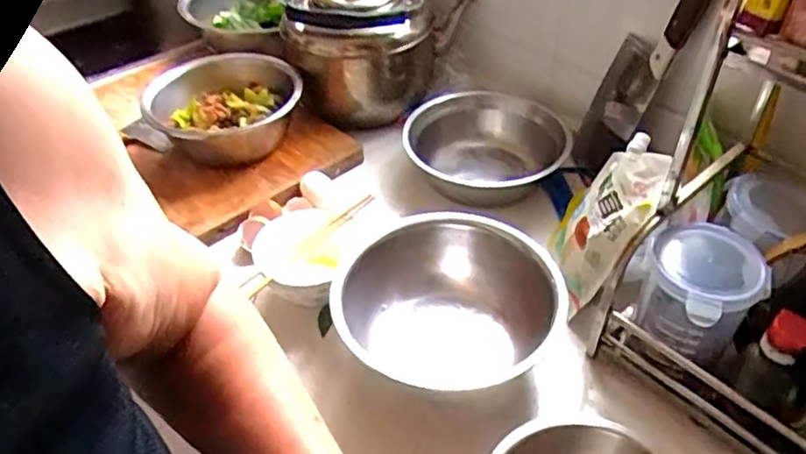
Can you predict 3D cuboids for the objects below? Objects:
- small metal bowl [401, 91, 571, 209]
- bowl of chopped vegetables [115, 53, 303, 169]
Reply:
[{"bbox_3d":[0.115,-0.103,0.908,0.214,0.075,0.198,-1,41,1],"label":"small metal bowl"},{"bbox_3d":[-0.266,-0.171,0.960,0.220,0.085,0.200,4,41,6],"label":"bowl of chopped vegetables"}]

